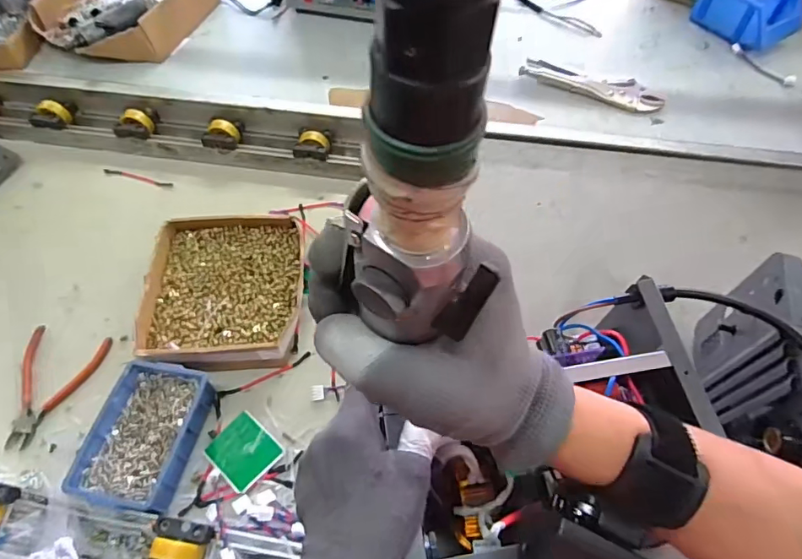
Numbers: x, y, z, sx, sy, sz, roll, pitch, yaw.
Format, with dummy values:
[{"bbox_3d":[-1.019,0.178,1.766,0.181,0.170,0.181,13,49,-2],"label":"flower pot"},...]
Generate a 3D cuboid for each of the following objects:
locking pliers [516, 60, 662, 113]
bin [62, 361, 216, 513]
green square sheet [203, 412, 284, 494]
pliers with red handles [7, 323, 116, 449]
[{"bbox_3d":[0.295,-0.303,0.746,0.216,0.029,0.076,22,61,13],"label":"locking pliers"},{"bbox_3d":[-0.283,0.173,0.534,0.101,0.048,0.149,9,59,6],"label":"bin"},{"bbox_3d":[-0.178,0.195,0.542,0.073,0.006,0.063,35,66,22],"label":"green square sheet"},{"bbox_3d":[-0.438,0.131,0.585,0.096,0.008,0.146,9,59,6],"label":"pliers with red handles"}]

